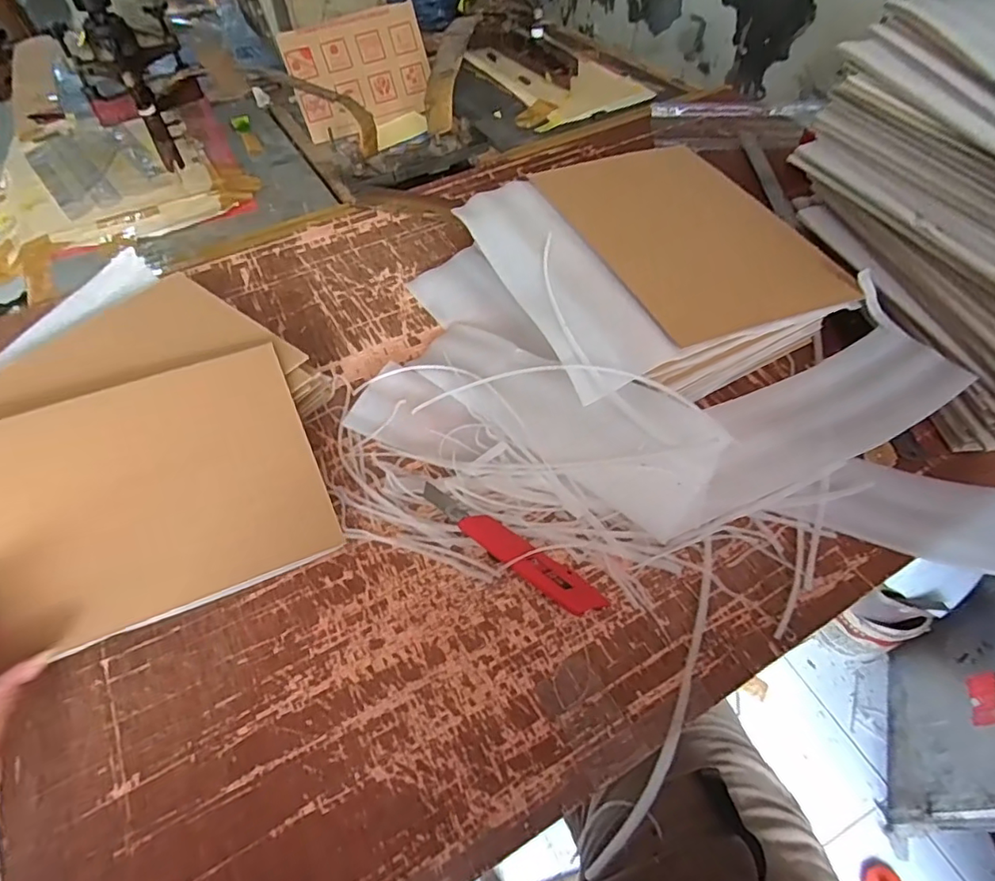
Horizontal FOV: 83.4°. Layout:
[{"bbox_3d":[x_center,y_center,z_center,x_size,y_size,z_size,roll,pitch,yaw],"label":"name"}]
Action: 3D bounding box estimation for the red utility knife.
[{"bbox_3d":[0.009,0.090,0.464,0.170,0.023,0.029,28,58,22],"label":"red utility knife"}]

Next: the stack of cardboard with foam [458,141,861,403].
[{"bbox_3d":[0.166,-0.199,0.631,0.345,0.077,0.339,-20,54,-14],"label":"stack of cardboard with foam"}]

